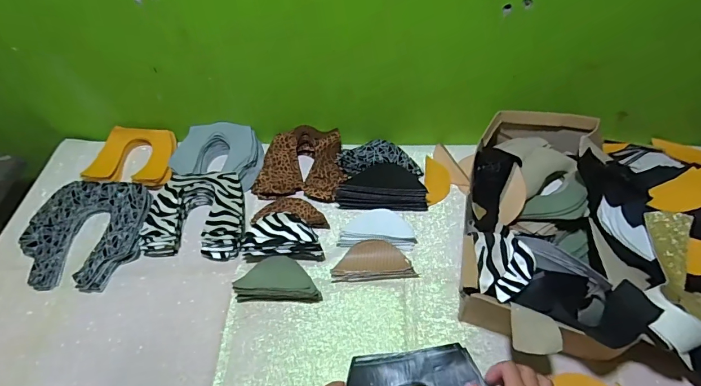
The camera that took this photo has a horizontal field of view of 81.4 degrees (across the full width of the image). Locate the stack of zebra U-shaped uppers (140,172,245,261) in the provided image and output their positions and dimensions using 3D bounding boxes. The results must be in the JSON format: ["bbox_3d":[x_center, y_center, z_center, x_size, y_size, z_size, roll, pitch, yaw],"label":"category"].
[{"bbox_3d":[-0.253,0.034,0.676,0.167,0.042,0.151,-2,56,2],"label":"stack of zebra U-shaped uppers"}]

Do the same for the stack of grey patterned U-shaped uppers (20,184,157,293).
[{"bbox_3d":[-0.431,0.066,0.675,0.196,0.031,0.185,2,56,5],"label":"stack of grey patterned U-shaped uppers"}]

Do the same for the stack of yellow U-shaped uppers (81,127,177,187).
[{"bbox_3d":[-0.406,-0.067,0.760,0.159,0.024,0.124,-1,56,3],"label":"stack of yellow U-shaped uppers"}]

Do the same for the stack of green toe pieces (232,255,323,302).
[{"bbox_3d":[-0.105,0.129,0.598,0.124,0.051,0.058,3,55,6],"label":"stack of green toe pieces"}]

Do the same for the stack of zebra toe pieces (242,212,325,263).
[{"bbox_3d":[-0.107,0.071,0.631,0.125,0.060,0.064,-6,54,0],"label":"stack of zebra toe pieces"}]

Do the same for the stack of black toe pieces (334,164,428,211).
[{"bbox_3d":[0.051,-0.015,0.694,0.150,0.037,0.087,-2,54,2],"label":"stack of black toe pieces"}]

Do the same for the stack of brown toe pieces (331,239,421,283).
[{"bbox_3d":[0.034,0.103,0.626,0.122,0.012,0.063,-3,56,2],"label":"stack of brown toe pieces"}]

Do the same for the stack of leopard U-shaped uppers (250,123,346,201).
[{"bbox_3d":[-0.087,-0.056,0.726,0.157,0.045,0.136,4,56,6],"label":"stack of leopard U-shaped uppers"}]

